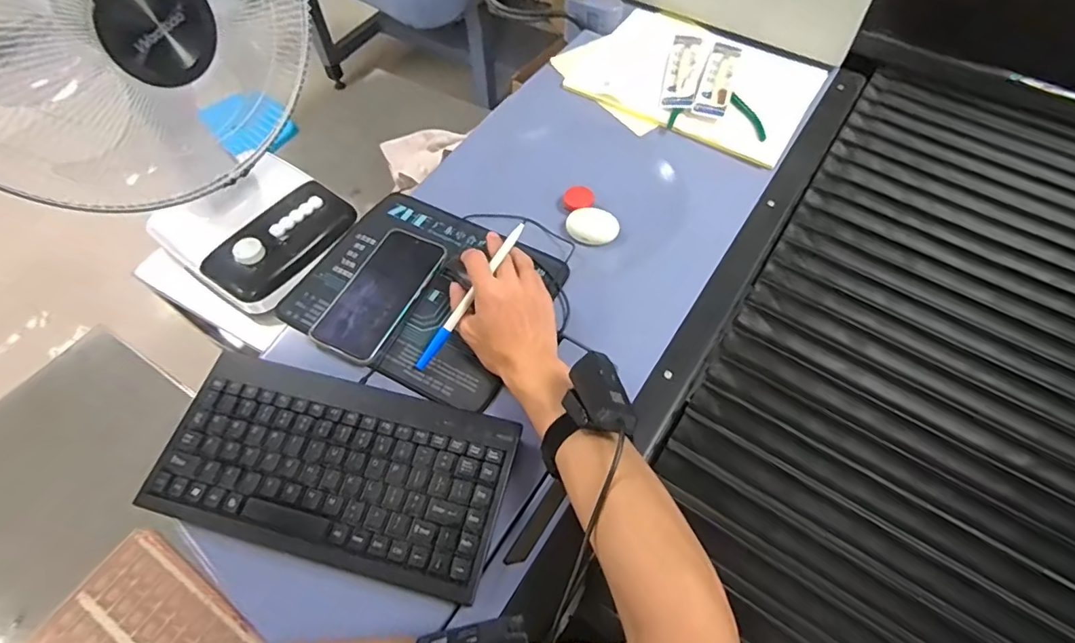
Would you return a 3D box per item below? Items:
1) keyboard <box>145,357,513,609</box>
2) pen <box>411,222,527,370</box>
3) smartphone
[{"bbox_3d":[-0.173,0.126,0.452,0.290,0.027,0.144,13,60,8],"label":"keyboard"},{"bbox_3d":[-0.066,-0.024,0.506,0.012,0.006,0.172,36,92,17],"label":"pen"},{"bbox_3d":[-0.168,-0.031,0.554,0.079,0.014,0.158,23,62,13],"label":"smartphone"}]

